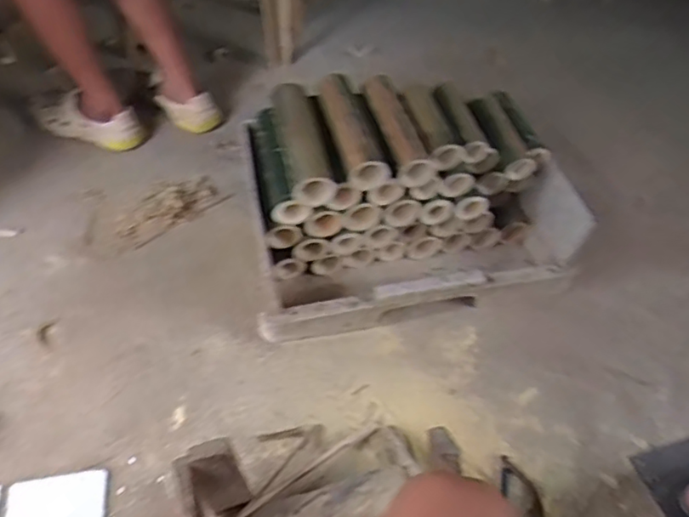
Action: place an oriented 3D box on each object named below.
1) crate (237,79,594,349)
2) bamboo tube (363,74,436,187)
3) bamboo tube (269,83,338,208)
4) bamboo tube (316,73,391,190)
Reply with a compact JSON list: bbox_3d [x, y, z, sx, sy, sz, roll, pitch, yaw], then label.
[{"bbox_3d":[0.120,-0.118,1.103,0.573,0.287,0.339,-8,47,-11],"label":"crate"},{"bbox_3d":[0.090,-0.234,1.062,0.064,0.069,0.228,-10,46,-13],"label":"bamboo tube"},{"bbox_3d":[-0.076,-0.201,1.031,0.069,0.064,0.234,-9,45,-12],"label":"bamboo tube"},{"bbox_3d":[0.010,-0.227,1.040,0.069,0.072,0.231,-10,46,-14],"label":"bamboo tube"}]

